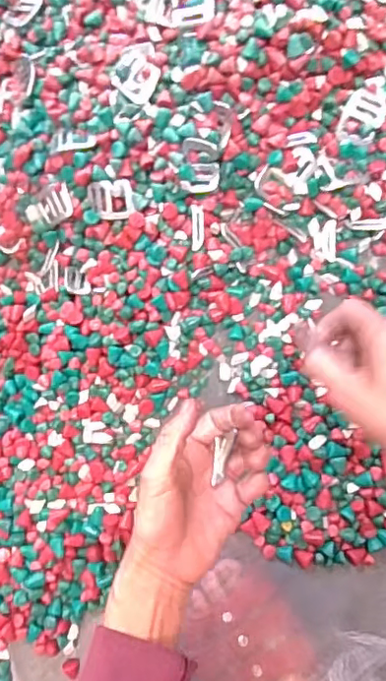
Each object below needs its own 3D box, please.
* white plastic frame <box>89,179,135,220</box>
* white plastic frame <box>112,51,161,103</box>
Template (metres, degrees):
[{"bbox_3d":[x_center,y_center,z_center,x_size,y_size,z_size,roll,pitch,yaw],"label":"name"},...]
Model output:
[{"bbox_3d":[-0.074,-0.126,0.500,0.040,0.006,0.034,-2,110,9],"label":"white plastic frame"},{"bbox_3d":[-0.049,-0.228,0.480,0.036,0.009,0.034,34,92,11],"label":"white plastic frame"}]

